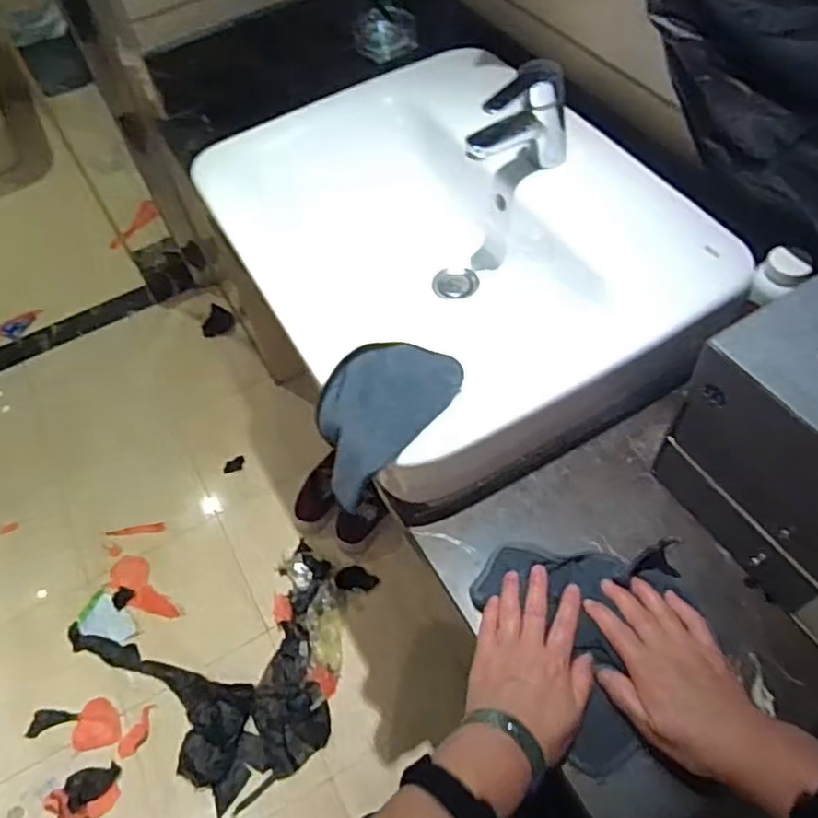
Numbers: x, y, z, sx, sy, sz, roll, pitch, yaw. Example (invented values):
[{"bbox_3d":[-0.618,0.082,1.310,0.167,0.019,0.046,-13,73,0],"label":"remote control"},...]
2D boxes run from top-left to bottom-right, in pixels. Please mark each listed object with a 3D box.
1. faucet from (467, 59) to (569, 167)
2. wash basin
[{"bbox_3d":[0.116,-0.306,0.702,0.122,0.111,0.039,-25,57,-11],"label":"faucet"},{"bbox_3d":[0.047,-0.185,0.786,0.428,0.169,0.547,-31,59,-15],"label":"wash basin"}]

